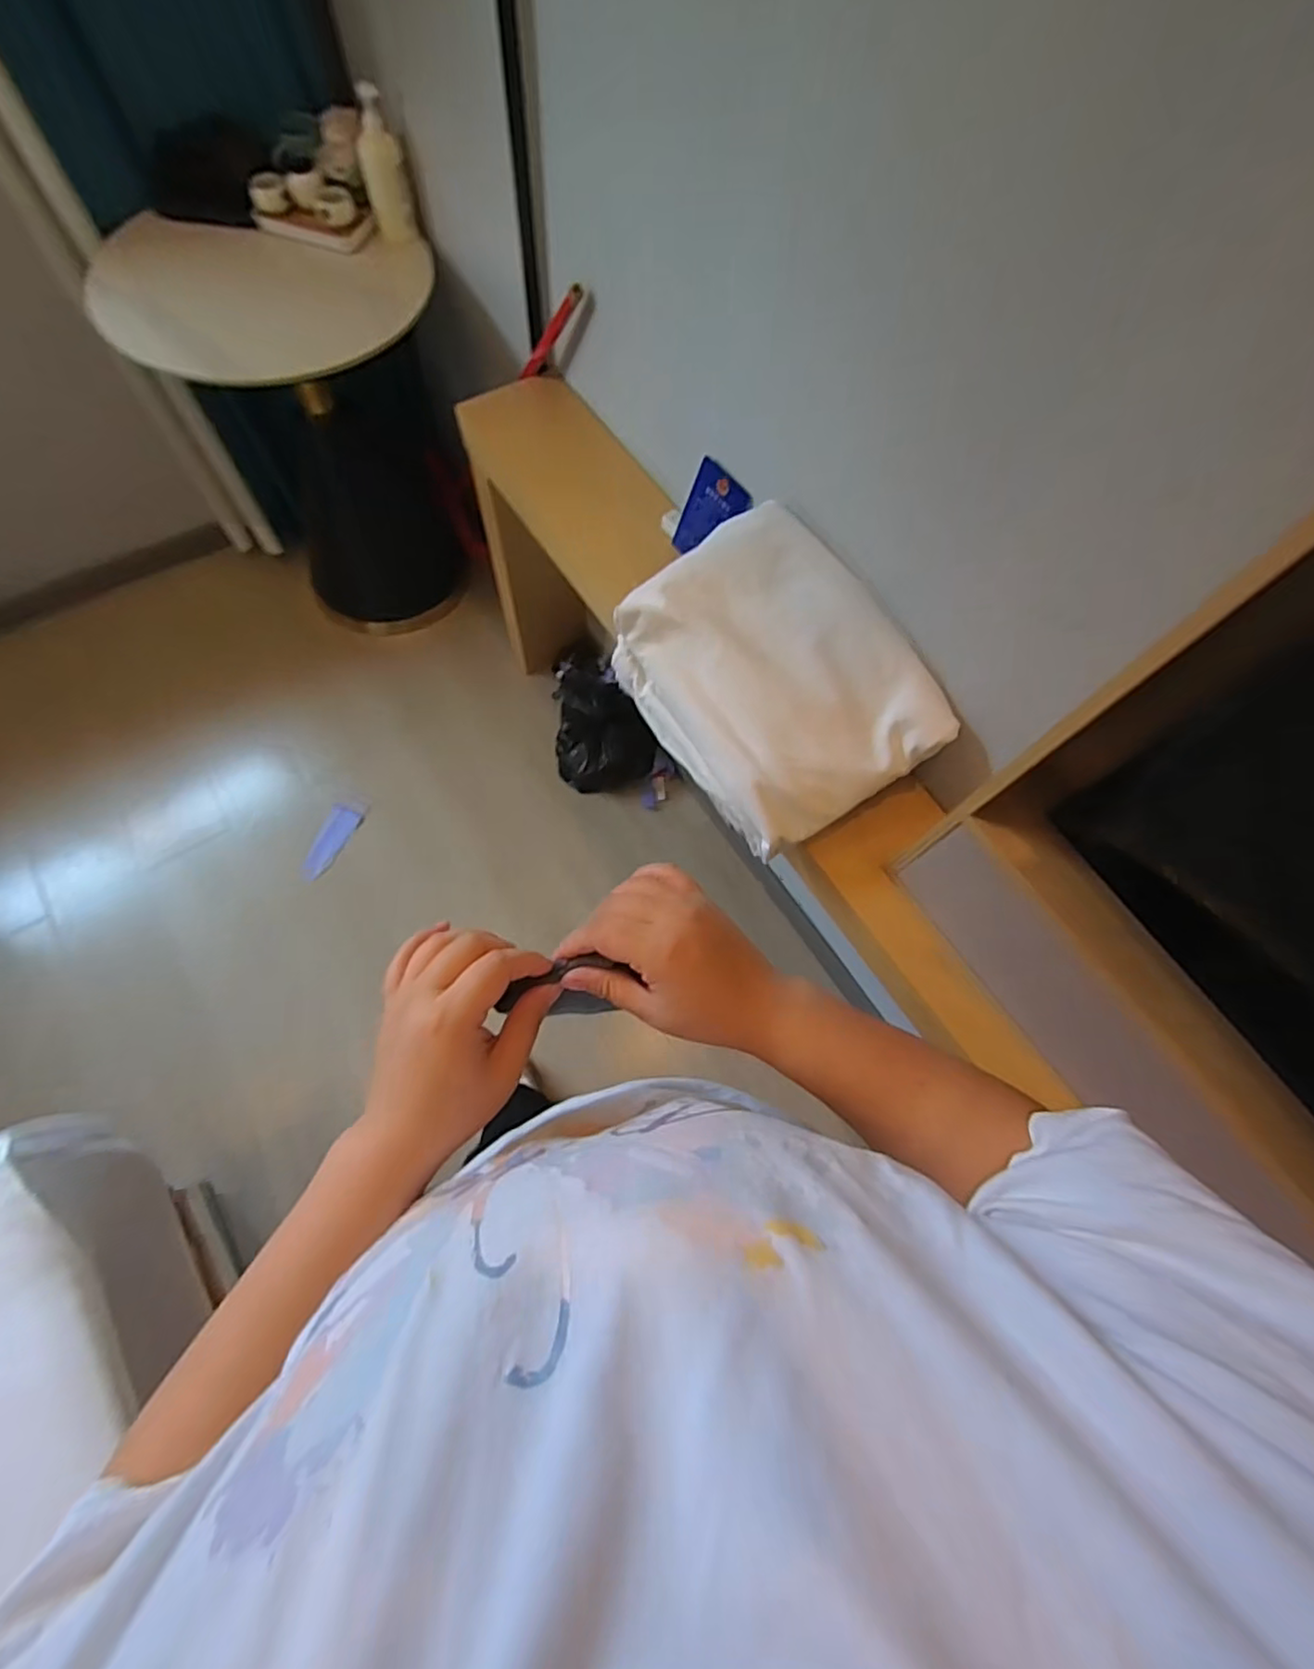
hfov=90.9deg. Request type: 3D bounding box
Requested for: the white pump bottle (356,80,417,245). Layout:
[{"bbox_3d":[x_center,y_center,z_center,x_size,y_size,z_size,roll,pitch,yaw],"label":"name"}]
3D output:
[{"bbox_3d":[-0.503,-1.226,1.193,0.075,0.181,0.069,-8,69,-8],"label":"white pump bottle"}]

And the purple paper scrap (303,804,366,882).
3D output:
[{"bbox_3d":[-0.788,0.020,1.575,0.086,0.013,0.194,19,75,3],"label":"purple paper scrap"}]

